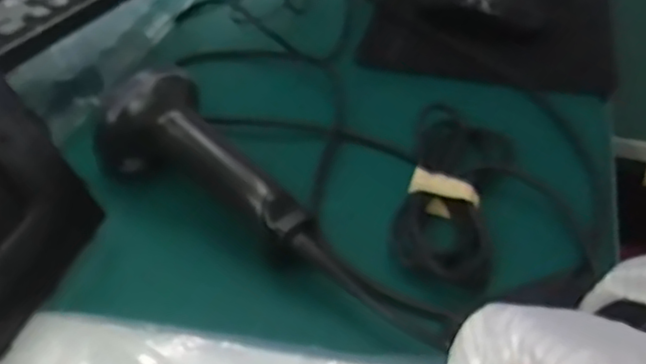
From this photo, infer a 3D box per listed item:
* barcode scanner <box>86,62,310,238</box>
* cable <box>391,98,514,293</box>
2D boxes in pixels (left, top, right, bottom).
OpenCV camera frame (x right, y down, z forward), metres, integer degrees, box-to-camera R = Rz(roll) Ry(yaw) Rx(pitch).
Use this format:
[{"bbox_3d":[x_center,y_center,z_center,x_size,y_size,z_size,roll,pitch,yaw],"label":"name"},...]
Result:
[{"bbox_3d":[-0.067,-0.018,0.412,0.158,0.060,0.062,22,46,27],"label":"barcode scanner"},{"bbox_3d":[0.080,0.002,0.414,0.062,0.019,0.150,9,42,14],"label":"cable"}]

